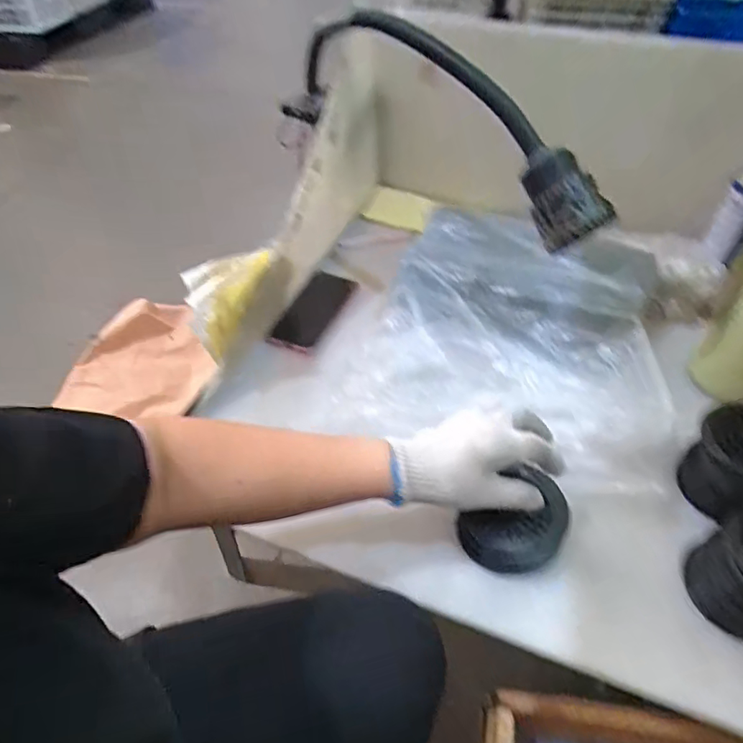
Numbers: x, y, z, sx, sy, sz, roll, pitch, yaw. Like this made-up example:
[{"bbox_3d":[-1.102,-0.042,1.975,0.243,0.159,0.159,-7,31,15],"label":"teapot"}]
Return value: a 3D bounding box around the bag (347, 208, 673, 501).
[{"bbox_3d":[0.176,-0.064,0.620,0.345,0.064,0.371,14,62,13],"label":"bag"}]

